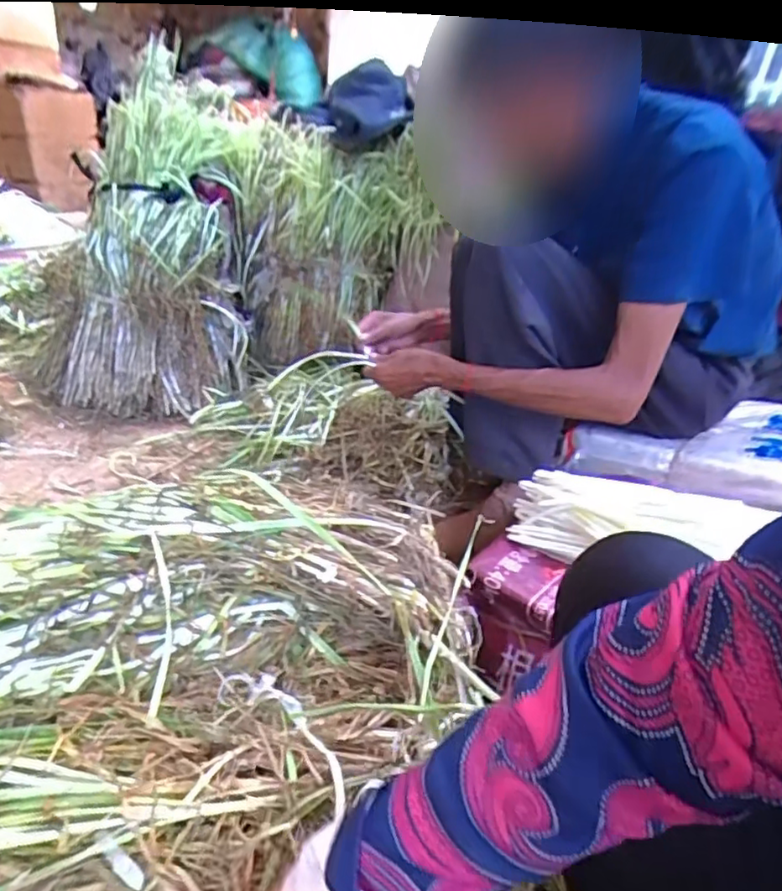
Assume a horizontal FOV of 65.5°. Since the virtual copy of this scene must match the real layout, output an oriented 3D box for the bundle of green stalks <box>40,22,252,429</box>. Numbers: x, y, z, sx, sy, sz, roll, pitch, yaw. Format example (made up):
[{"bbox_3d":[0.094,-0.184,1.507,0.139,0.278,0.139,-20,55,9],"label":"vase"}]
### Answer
[{"bbox_3d":[-0.585,-0.444,1.386,0.489,0.678,0.397,-8,30,-21],"label":"bundle of green stalks"}]

